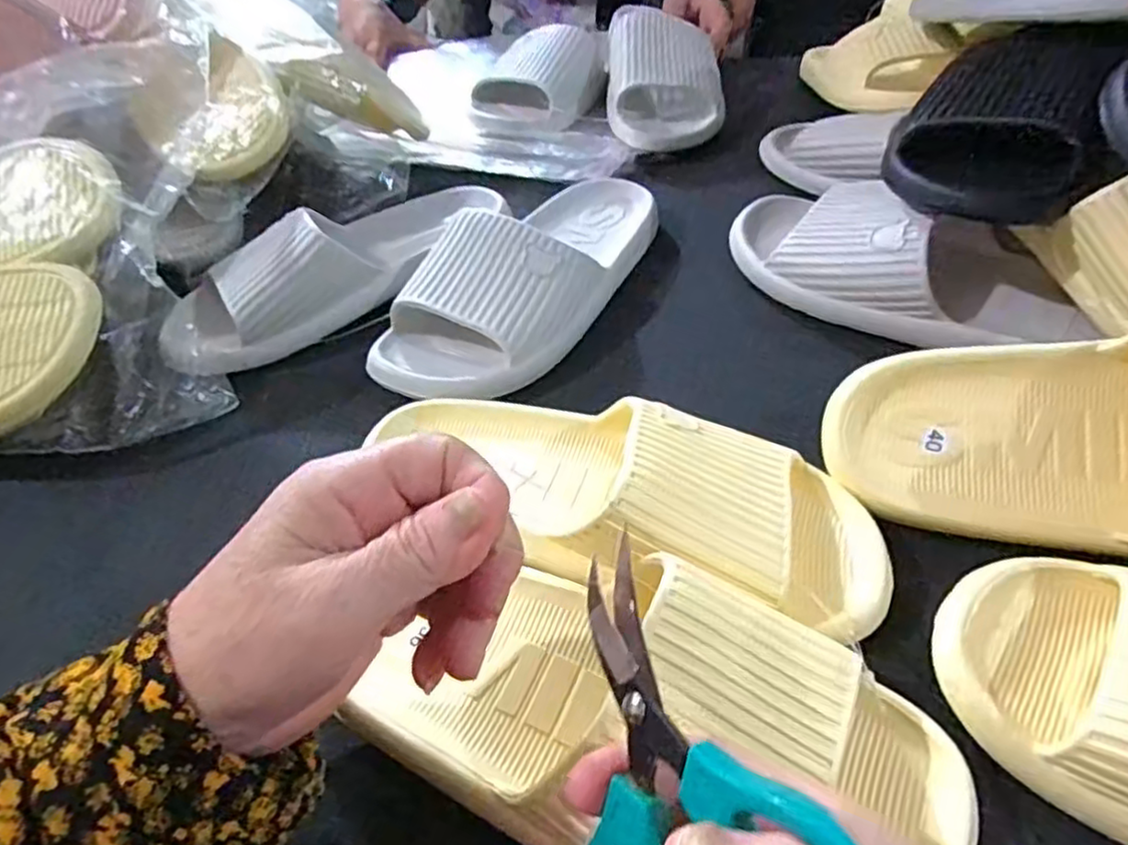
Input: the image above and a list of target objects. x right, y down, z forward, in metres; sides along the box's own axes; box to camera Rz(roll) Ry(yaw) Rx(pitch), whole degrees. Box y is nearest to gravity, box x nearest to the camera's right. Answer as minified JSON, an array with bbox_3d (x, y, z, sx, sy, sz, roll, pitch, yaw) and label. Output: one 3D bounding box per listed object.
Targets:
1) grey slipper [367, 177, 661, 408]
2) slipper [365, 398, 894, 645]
[{"bbox_3d":[-0.019,-0.109,0.465,0.099,0.062,0.256,23,52,27],"label":"grey slipper"},{"bbox_3d":[0.019,0.022,0.320,0.248,0.057,0.097,12,48,18],"label":"slipper"}]

